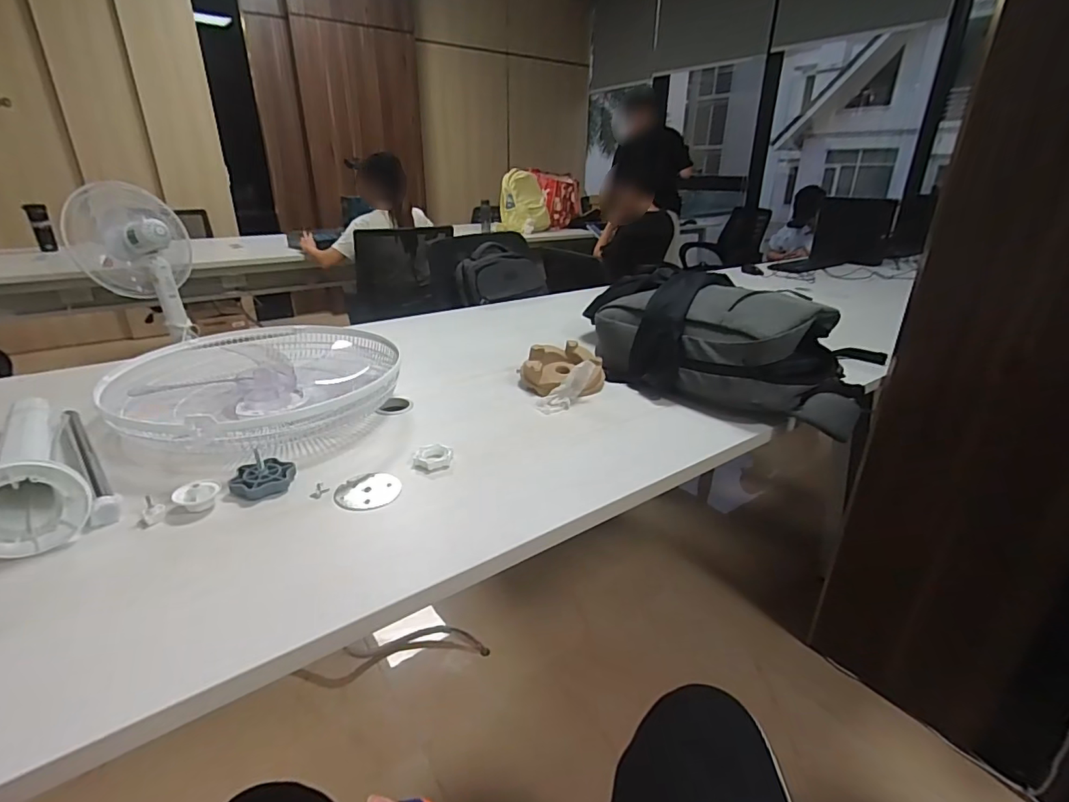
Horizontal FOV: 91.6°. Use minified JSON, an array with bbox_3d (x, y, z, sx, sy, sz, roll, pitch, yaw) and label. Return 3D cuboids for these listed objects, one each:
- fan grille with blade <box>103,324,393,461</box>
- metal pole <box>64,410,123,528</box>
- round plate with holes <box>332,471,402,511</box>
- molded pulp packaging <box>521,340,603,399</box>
[{"bbox_3d":[-0.463,-0.031,0.906,0.428,0.079,0.433,20,30,36],"label":"fan grille with blade"},{"bbox_3d":[-0.617,0.073,0.723,0.032,0.024,0.359,-19,31,-38],"label":"metal pole"},{"bbox_3d":[-0.218,0.117,0.683,0.078,0.007,0.076,1,31,0],"label":"round plate with holes"},{"bbox_3d":[0.053,-0.063,1.008,0.144,0.060,0.155,1,24,-1],"label":"molded pulp packaging"}]

